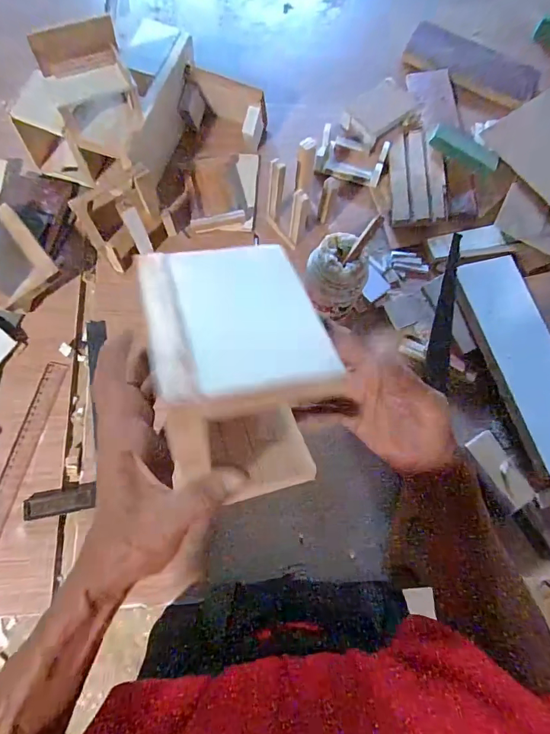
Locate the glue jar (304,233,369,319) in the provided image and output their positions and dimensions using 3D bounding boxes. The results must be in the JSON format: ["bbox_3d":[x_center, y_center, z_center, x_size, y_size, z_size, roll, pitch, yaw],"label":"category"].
[{"bbox_3d":[0.079,-0.110,0.548,0.071,0.127,0.075,1,74,-3],"label":"glue jar"}]

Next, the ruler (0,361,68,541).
[{"bbox_3d":[-0.331,0.137,0.523,0.030,0.006,0.303,13,73,0],"label":"ruler"}]

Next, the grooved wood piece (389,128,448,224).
[{"bbox_3d":[0.230,-0.311,0.670,0.081,0.031,0.168,1,74,-3],"label":"grooved wood piece"}]

